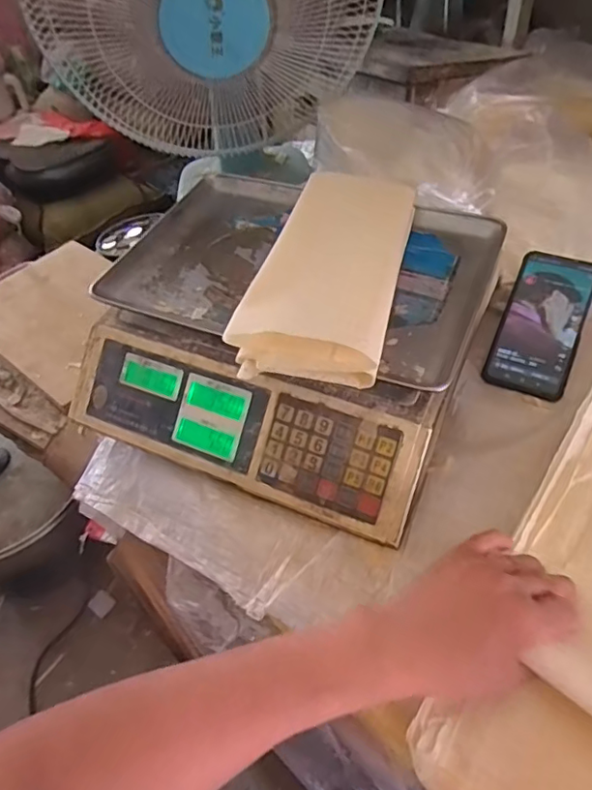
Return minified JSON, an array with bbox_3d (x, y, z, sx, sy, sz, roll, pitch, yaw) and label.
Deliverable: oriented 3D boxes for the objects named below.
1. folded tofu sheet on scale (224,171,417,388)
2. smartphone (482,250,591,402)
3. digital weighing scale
[{"bbox_3d":[0.034,-0.110,0.469,0.112,0.032,0.240,9,50,15],"label":"folded tofu sheet on scale"},{"bbox_3d":[0.247,-0.073,0.556,0.075,0.009,0.155,18,75,22],"label":"smartphone"},{"bbox_3d":[-0.008,-0.067,0.529,0.331,0.102,0.298,16,52,21],"label":"digital weighing scale"}]

